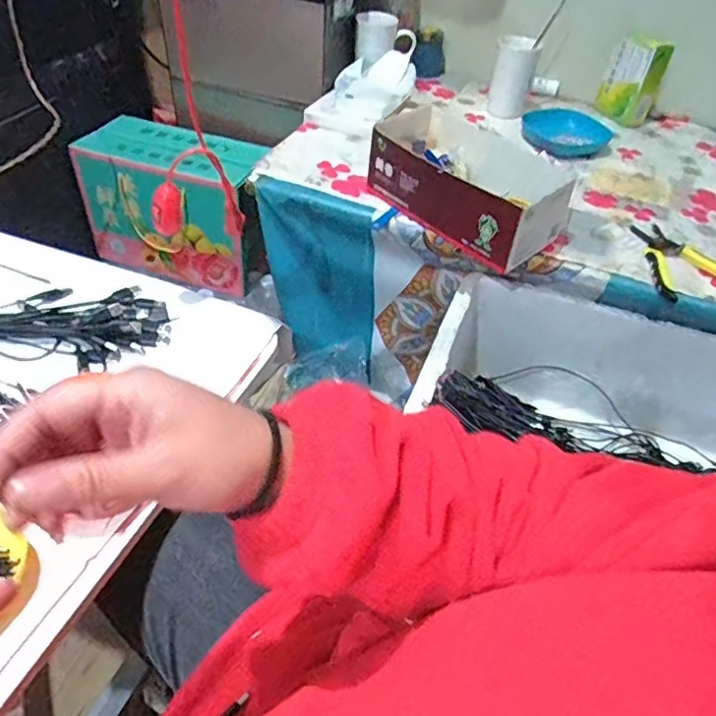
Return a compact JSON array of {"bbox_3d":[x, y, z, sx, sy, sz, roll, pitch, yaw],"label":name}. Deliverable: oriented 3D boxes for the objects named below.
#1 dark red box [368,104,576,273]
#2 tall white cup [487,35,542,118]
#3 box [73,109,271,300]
[{"bbox_3d":[0.152,-0.233,0.789,0.264,0.090,0.159,36,52,27],"label":"dark red box"},{"bbox_3d":[0.282,-0.513,1.064,0.066,0.129,0.071,9,45,3],"label":"tall white cup"},{"bbox_3d":[-0.338,-0.292,1.129,0.319,0.236,0.183,21,47,14],"label":"box"}]

